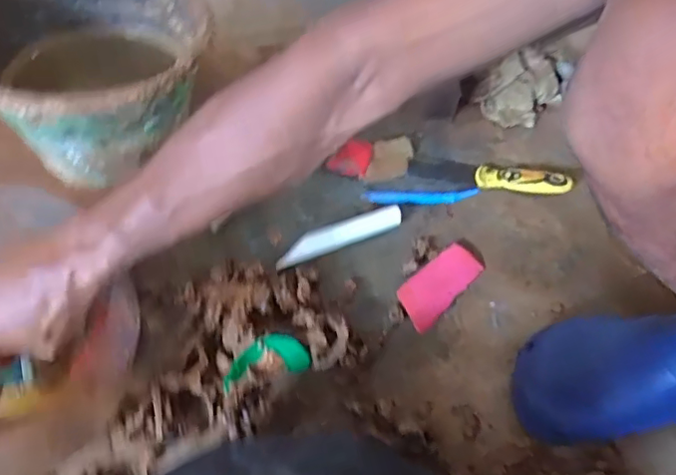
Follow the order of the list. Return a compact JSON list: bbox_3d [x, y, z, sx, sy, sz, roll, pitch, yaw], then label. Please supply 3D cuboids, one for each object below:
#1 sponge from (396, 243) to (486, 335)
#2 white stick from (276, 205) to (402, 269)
[{"bbox_3d":[0.107,0.047,0.596,0.106,0.012,0.046,-37,64,-27],"label":"sponge"},{"bbox_3d":[0.002,-0.004,0.617,0.147,0.028,0.005,-20,17,-17],"label":"white stick"}]

